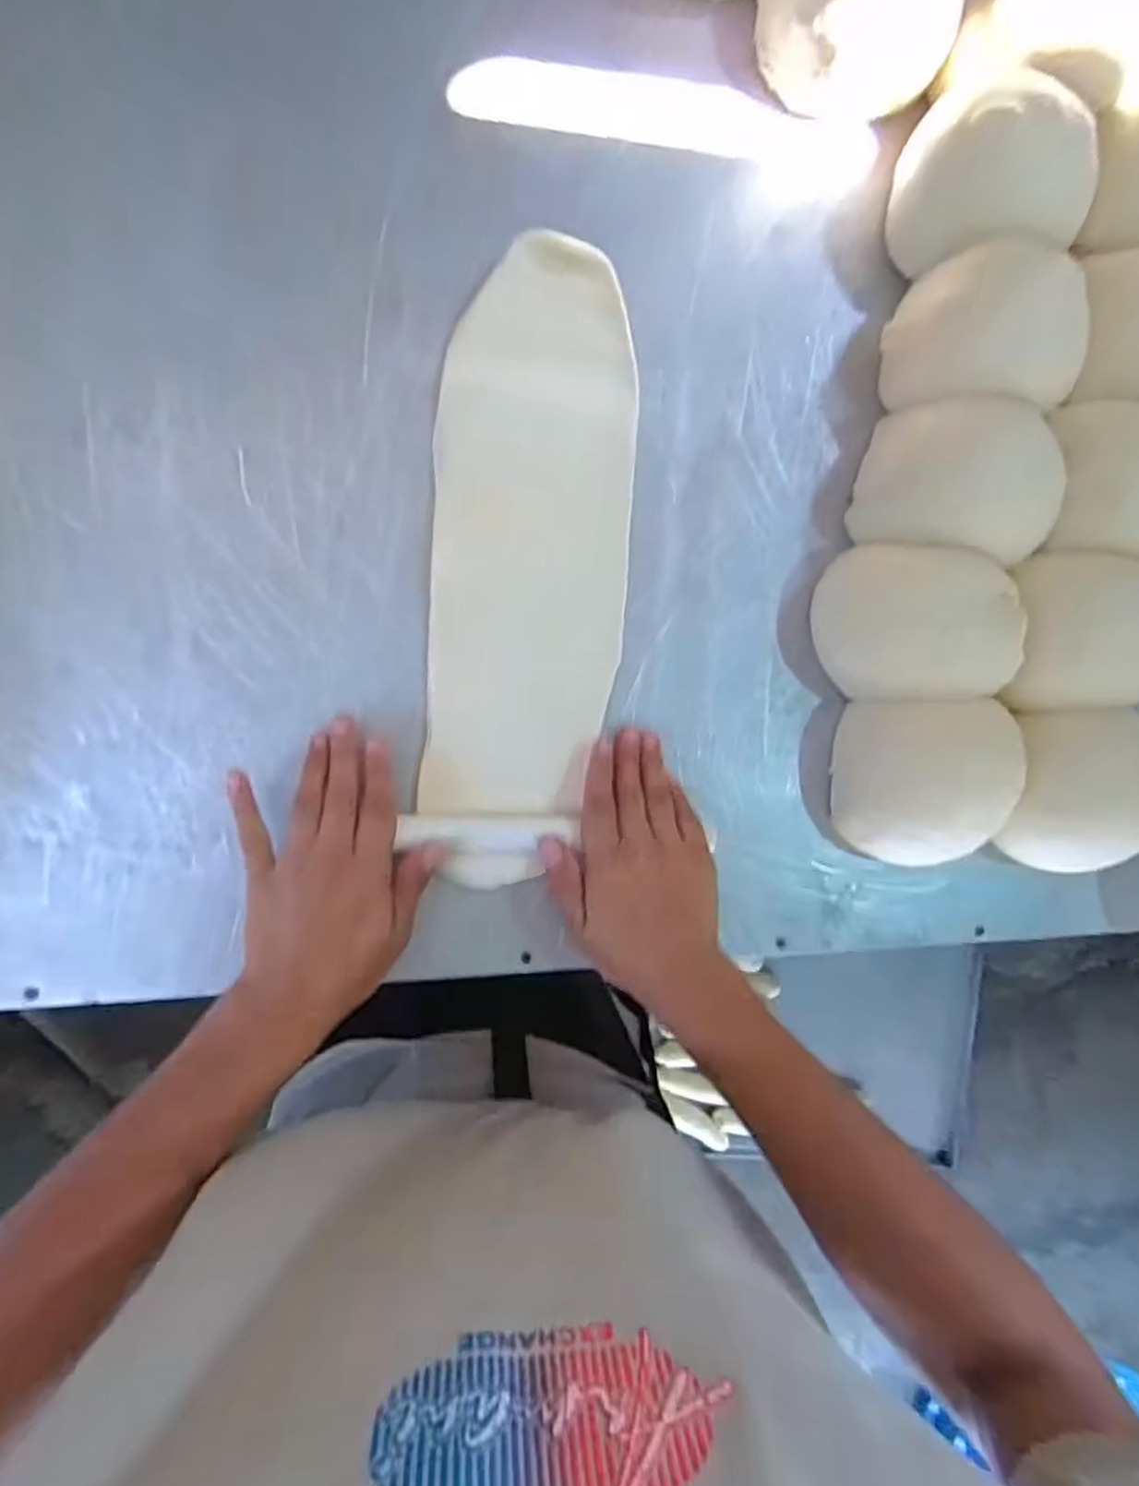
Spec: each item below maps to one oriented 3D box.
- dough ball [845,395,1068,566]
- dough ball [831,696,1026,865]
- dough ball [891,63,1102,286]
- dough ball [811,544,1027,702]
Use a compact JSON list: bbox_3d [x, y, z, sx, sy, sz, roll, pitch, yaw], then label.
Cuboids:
[{"bbox_3d":[0.246,-0.164,0.444,0.105,0.057,0.087,11,90,-10],"label":"dough ball"},{"bbox_3d":[0.230,0.026,0.459,0.104,0.044,0.104,0,92,-9],"label":"dough ball"},{"bbox_3d":[0.254,-0.341,0.429,0.092,0.077,0.097,0,92,-9],"label":"dough ball"},{"bbox_3d":[0.220,-0.076,0.446,0.112,0.059,0.098,2,91,-9],"label":"dough ball"}]

